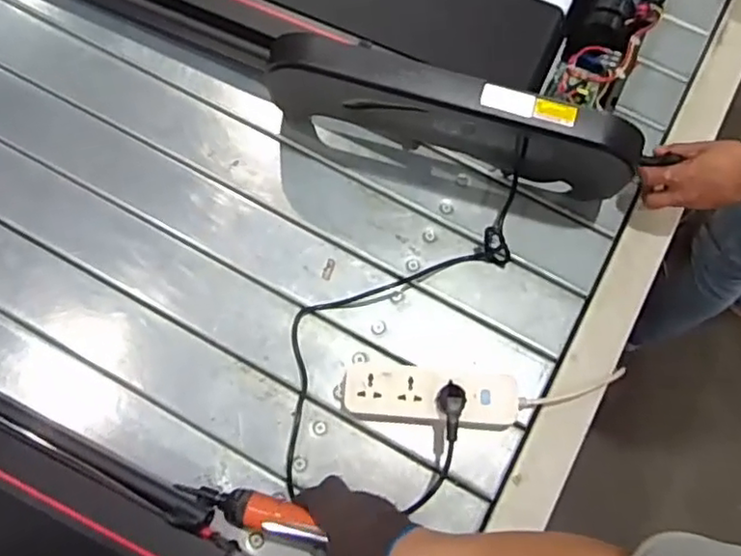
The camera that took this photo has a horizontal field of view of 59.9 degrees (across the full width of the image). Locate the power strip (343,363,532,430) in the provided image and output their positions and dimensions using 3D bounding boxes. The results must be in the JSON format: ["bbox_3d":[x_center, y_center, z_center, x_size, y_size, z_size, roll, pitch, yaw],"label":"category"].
[{"bbox_3d":[0.078,0.148,0.798,0.218,0.036,0.069,4,70,2],"label":"power strip"}]

